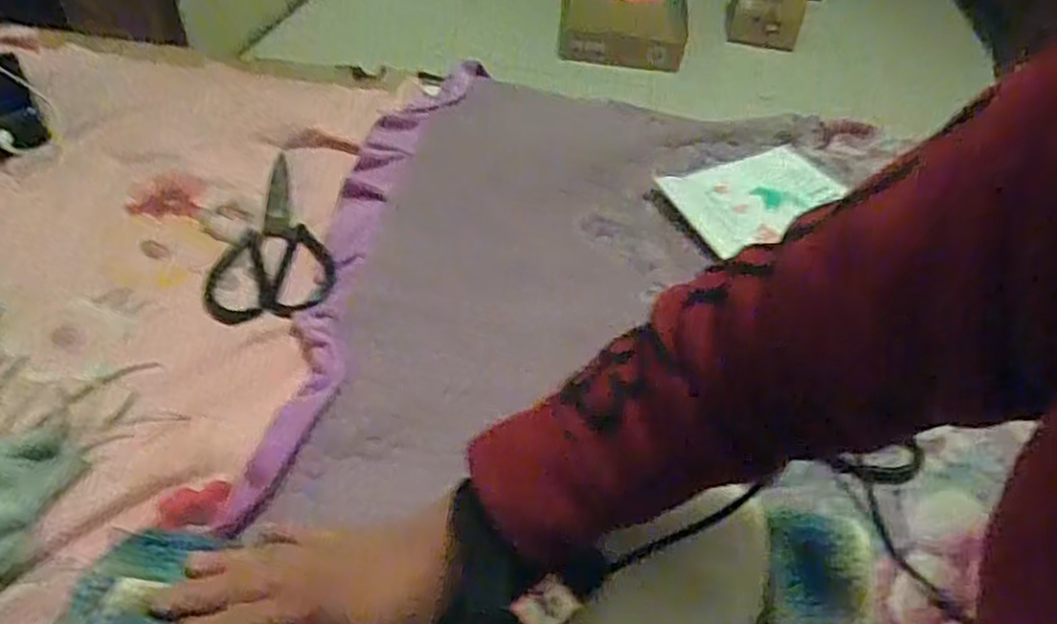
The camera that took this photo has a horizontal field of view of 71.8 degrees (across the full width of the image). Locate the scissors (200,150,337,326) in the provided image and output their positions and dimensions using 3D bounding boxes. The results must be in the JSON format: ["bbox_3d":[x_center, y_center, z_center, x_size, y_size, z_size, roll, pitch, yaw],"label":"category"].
[{"bbox_3d":[-0.219,-0.070,0.641,0.098,0.014,0.208,-2,48,-8],"label":"scissors"}]

